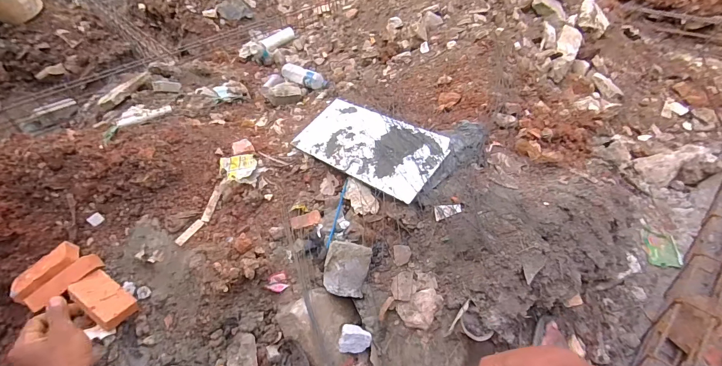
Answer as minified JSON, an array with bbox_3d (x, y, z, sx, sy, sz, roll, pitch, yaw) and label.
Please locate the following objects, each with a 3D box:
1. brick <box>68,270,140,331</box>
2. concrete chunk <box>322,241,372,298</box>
[{"bbox_3d":[-0.635,0.283,0.861,0.153,0.044,0.086,23,49,25],"label":"brick"},{"bbox_3d":[-0.036,0.213,0.890,0.100,0.138,0.066,10,10,-20],"label":"concrete chunk"}]

